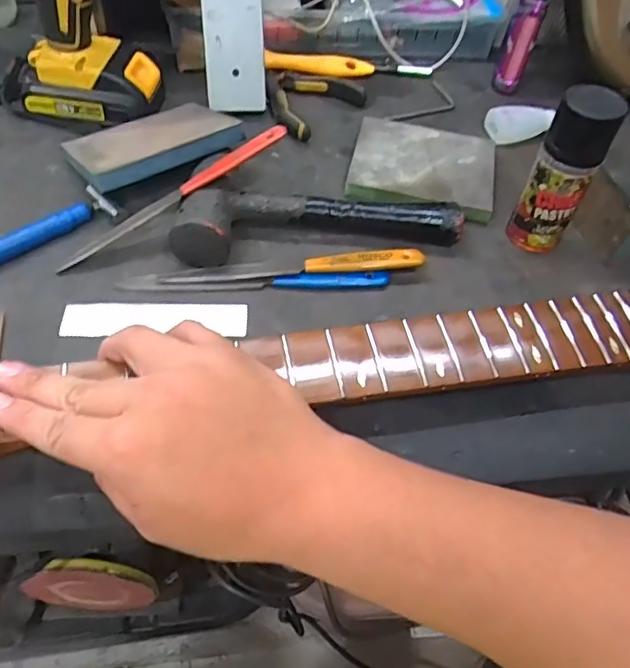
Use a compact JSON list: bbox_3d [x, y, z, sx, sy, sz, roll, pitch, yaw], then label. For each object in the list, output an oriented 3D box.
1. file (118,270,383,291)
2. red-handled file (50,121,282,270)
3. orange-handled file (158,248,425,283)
[{"bbox_3d":[-0.040,-0.037,0.401,0.184,0.008,0.011,-2,53,-6],"label":"file"},{"bbox_3d":[-0.099,-0.097,0.406,0.181,0.013,0.019,-33,59,0],"label":"red-handled file"},{"bbox_3d":[-0.014,-0.048,0.406,0.180,0.015,0.016,-3,53,-7],"label":"orange-handled file"}]

